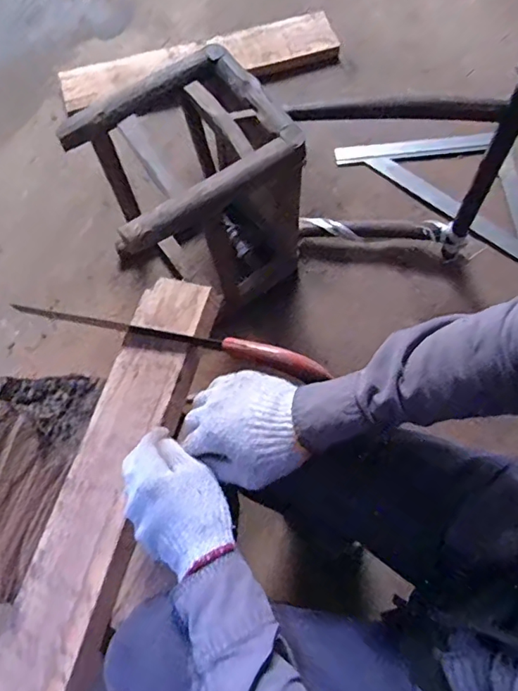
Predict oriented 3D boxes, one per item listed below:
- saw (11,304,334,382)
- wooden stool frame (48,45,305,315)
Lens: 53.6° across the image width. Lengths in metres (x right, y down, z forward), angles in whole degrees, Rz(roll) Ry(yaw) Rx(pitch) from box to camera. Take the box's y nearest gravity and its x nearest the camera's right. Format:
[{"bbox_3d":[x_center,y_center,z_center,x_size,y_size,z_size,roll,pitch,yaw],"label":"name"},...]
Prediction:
[{"bbox_3d":[-0.131,-0.012,0.676,0.442,0.050,0.019,11,69,22],"label":"saw"},{"bbox_3d":[-0.105,-0.234,0.912,0.293,0.368,0.277,-32,75,-10],"label":"wooden stool frame"}]

